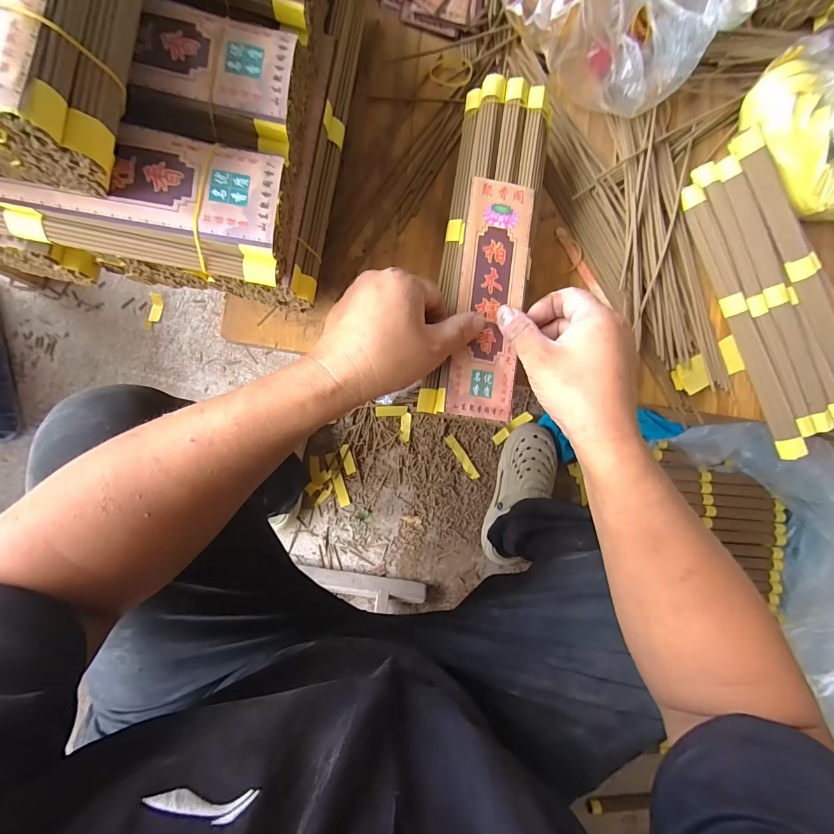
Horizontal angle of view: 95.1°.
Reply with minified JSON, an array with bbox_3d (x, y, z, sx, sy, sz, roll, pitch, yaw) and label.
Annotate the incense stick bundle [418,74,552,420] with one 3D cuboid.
[{"bbox_3d":[0.063,-0.153,0.346,0.074,0.028,0.307,8,84,-7],"label":"incense stick bundle"}]

